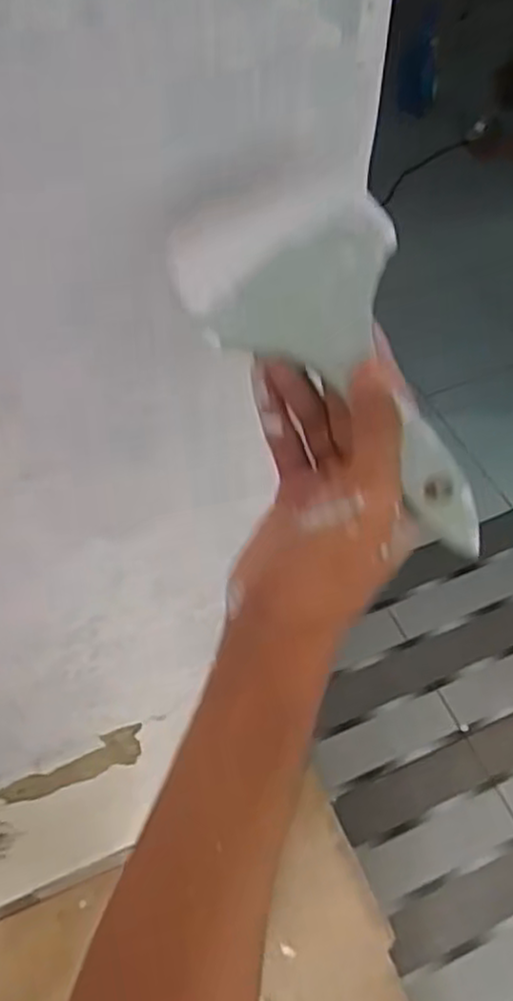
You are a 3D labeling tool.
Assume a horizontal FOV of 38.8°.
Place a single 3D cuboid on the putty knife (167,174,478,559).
[{"bbox_3d":[0.043,-0.062,0.323,0.095,0.028,0.186,-30,82,-21],"label":"putty knife"}]

